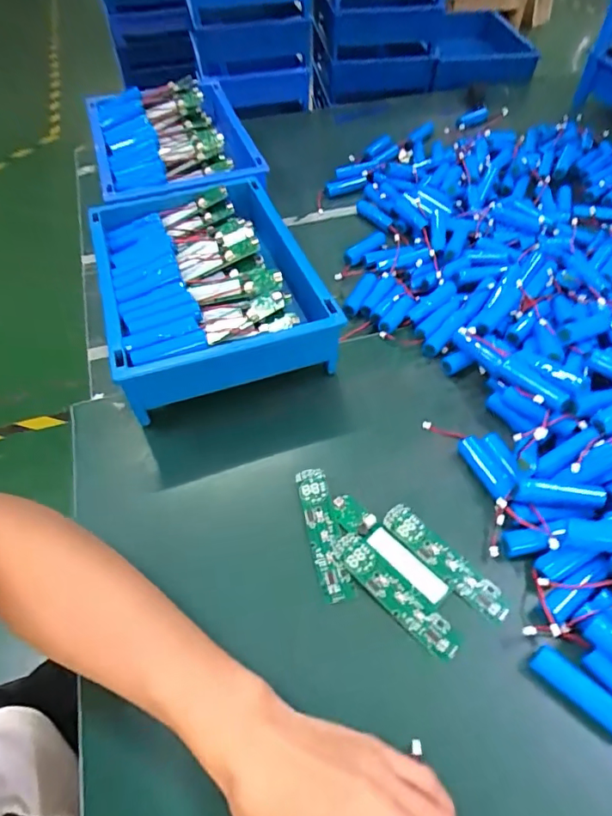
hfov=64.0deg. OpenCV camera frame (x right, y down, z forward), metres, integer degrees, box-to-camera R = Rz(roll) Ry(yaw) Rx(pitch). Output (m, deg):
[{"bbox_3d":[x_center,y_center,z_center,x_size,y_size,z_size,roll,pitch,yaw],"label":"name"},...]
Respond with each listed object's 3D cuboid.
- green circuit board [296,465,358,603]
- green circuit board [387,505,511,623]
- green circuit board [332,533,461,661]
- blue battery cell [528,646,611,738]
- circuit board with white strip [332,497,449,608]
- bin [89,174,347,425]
[{"bbox_3d":[0.014,0.103,0.413,0.027,0.006,0.115,-10,53,-6],"label":"green circuit board"},{"bbox_3d":[0.112,0.124,0.395,0.026,0.008,0.114,-38,60,-25],"label":"green circuit board"},{"bbox_3d":[0.069,0.143,0.381,0.026,0.006,0.115,-37,60,-24],"label":"green circuit board"},{"bbox_3d":[0.187,0.195,0.334,0.070,0.019,0.018,35,61,25],"label":"blue battery cell"},{"bbox_3d":[0.066,0.115,0.404,0.026,0.005,0.114,-38,61,-25],"label":"circuit board with white strip"},{"bbox_3d":[-0.110,-0.141,0.553,0.209,0.100,0.302,-18,54,-10],"label":"bin"}]

